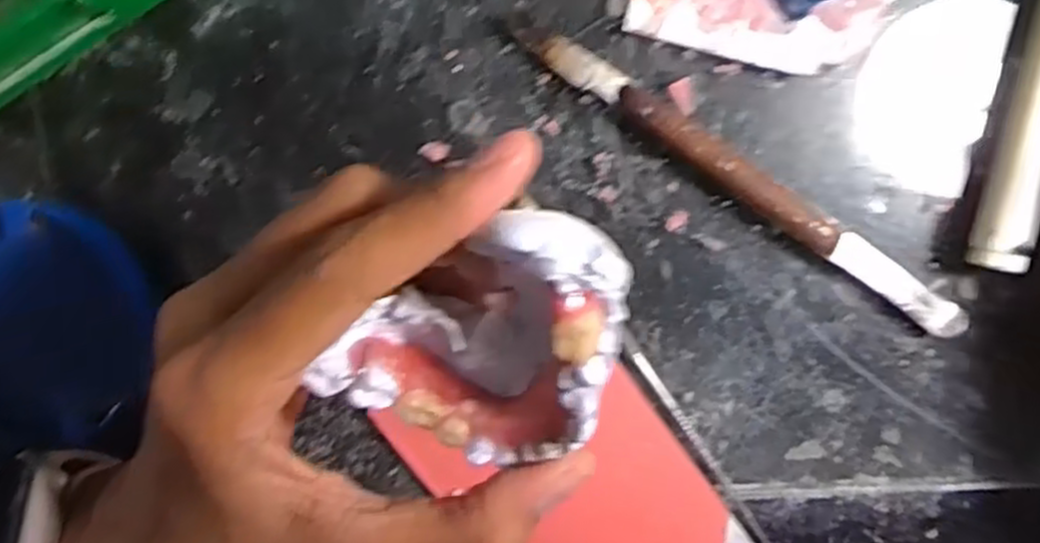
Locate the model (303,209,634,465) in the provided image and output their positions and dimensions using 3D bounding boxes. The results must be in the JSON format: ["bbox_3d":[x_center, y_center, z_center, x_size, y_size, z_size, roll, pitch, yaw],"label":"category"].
[{"bbox_3d":[-0.005,0.019,0.165,0.064,0.034,0.046,-37,96,5],"label":"model"}]

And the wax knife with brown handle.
[{"bbox_3d":[0.072,-0.028,0.254,0.167,0.010,0.013,34,97,-4],"label":"wax knife with brown handle"}]

